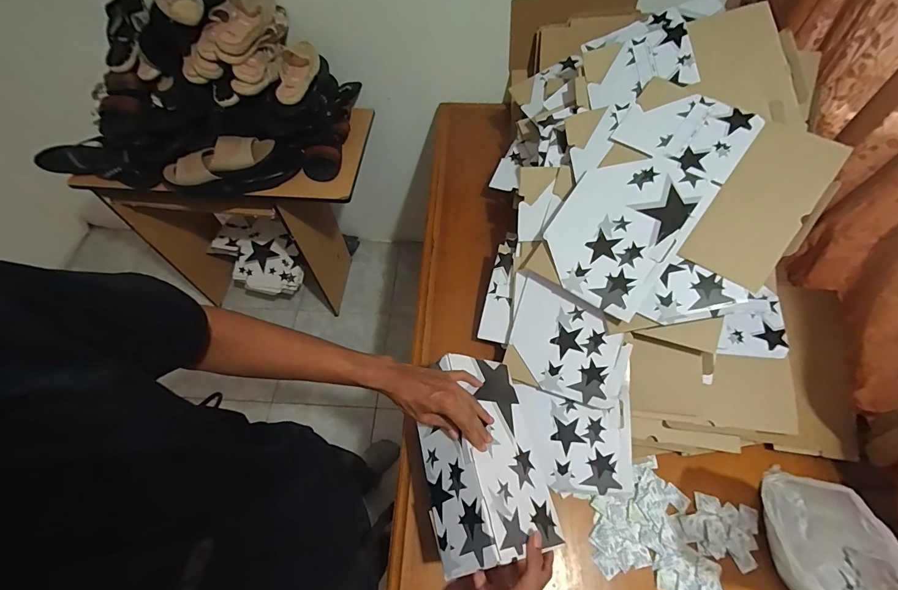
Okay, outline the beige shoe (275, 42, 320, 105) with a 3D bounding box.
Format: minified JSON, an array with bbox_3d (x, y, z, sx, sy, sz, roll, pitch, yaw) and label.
[{"bbox_3d":[-0.380,-0.559,0.975,0.074,0.047,0.186,11,77,6],"label":"beige shoe"}]

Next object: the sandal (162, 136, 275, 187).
[{"bbox_3d":[-0.603,-0.350,1.020,0.288,0.058,0.096,-15,61,-9],"label":"sandal"}]

